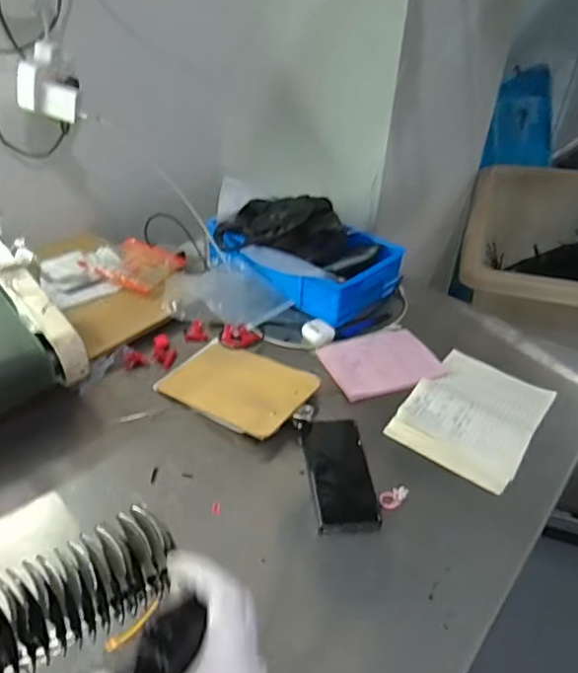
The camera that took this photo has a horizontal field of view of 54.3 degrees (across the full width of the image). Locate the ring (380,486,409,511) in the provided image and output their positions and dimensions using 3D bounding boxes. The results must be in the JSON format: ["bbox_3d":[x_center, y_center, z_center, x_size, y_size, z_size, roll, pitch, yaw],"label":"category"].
[{"bbox_3d":[0.133,0.201,0.703,0.042,0.006,0.024,-20,43,-28],"label":"ring"}]

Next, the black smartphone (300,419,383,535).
[{"bbox_3d":[0.064,0.174,0.734,0.079,0.017,0.171,-2,37,-7],"label":"black smartphone"}]

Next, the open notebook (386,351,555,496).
[{"bbox_3d":[0.273,0.104,0.823,0.170,0.021,0.235,26,42,27],"label":"open notebook"}]

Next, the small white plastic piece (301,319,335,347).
[{"bbox_3d":[0.049,-0.005,0.948,0.055,0.031,0.045,5,37,3],"label":"small white plastic piece"}]

